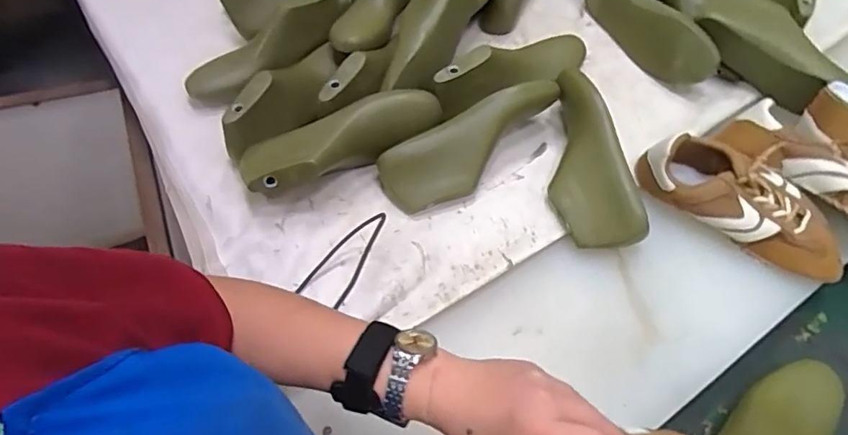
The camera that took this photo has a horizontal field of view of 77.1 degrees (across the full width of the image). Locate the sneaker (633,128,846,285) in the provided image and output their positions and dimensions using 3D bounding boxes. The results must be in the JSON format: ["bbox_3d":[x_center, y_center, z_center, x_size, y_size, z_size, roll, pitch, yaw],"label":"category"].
[{"bbox_3d":[0.393,-0.022,0.655,0.253,0.074,0.098,24,61,16],"label":"sneaker"}]

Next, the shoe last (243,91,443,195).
[{"bbox_3d":[-0.103,-0.097,0.689,0.263,0.075,0.084,-26,60,-14],"label":"shoe last"}]

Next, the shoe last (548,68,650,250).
[{"bbox_3d":[0.203,-0.077,0.699,0.093,0.077,0.256,-9,58,-4],"label":"shoe last"}]

